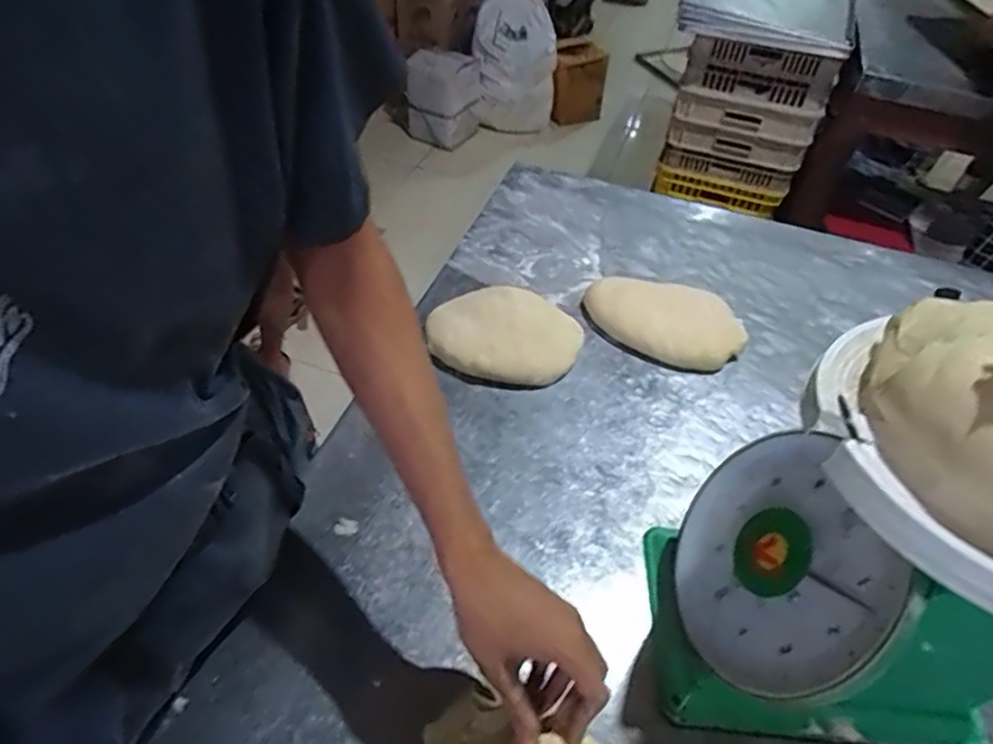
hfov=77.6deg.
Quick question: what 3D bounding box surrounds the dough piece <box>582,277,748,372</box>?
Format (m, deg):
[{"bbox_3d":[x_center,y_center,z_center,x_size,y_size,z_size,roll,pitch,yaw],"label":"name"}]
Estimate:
[{"bbox_3d":[0.213,-0.067,0.797,0.207,0.039,0.130,18,49,11],"label":"dough piece"}]

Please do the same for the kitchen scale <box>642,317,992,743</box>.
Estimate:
[{"bbox_3d":[0.267,0.136,0.456,0.223,0.290,0.204,5,47,-1],"label":"kitchen scale"}]

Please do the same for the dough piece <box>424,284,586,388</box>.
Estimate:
[{"bbox_3d":[0.010,-0.050,0.763,0.190,0.039,0.138,8,47,2],"label":"dough piece"}]

